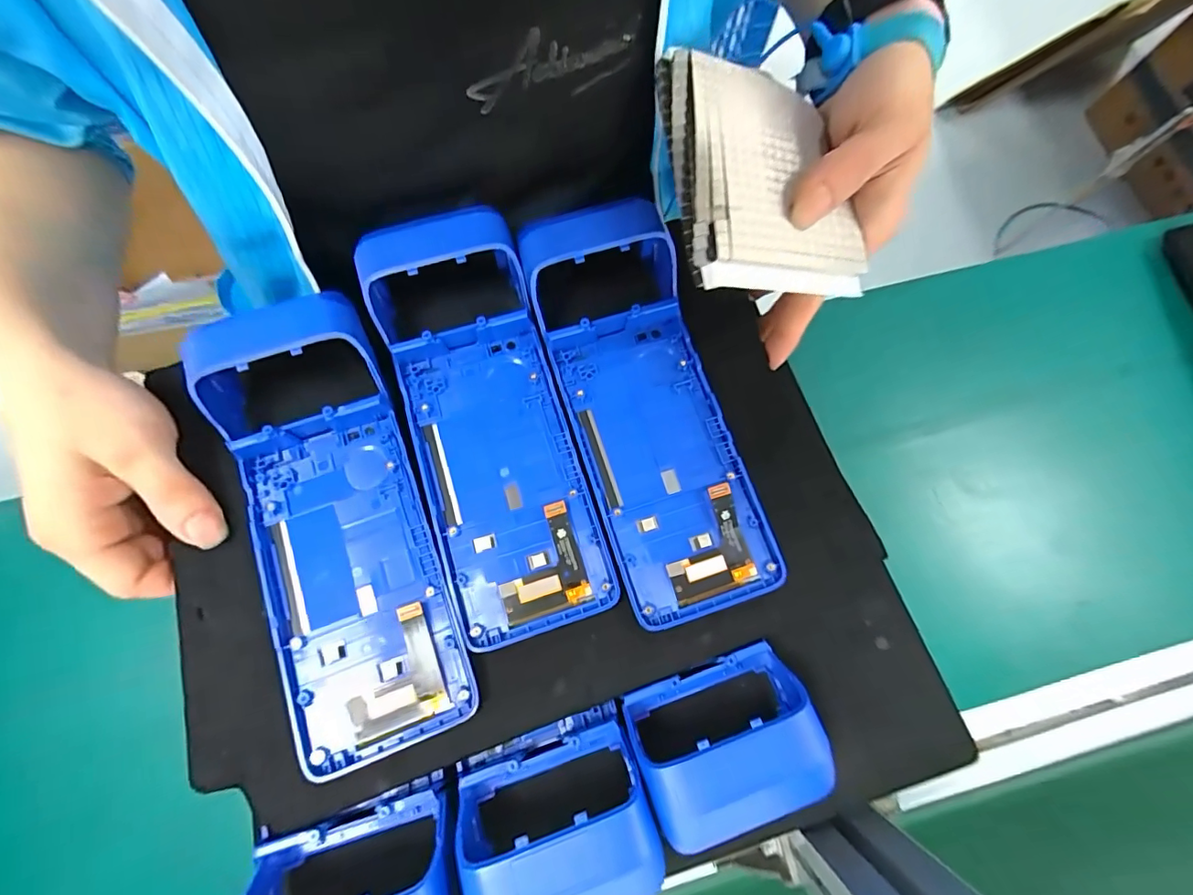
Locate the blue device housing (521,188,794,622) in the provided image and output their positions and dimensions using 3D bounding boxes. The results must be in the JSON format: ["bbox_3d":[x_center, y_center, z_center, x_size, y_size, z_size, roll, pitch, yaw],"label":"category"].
[{"bbox_3d":[0.026,-0.022,0.279,0.083,0.044,0.222,-17,80,-4],"label":"blue device housing"}]

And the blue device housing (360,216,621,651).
[{"bbox_3d":[-0.059,-0.013,0.269,0.083,0.049,0.219,-17,80,-4],"label":"blue device housing"}]

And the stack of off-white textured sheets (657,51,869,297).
[{"bbox_3d":[0.081,-0.130,0.254,0.088,0.015,0.108,-6,85,-19],"label":"stack of off-white textured sheets"}]

